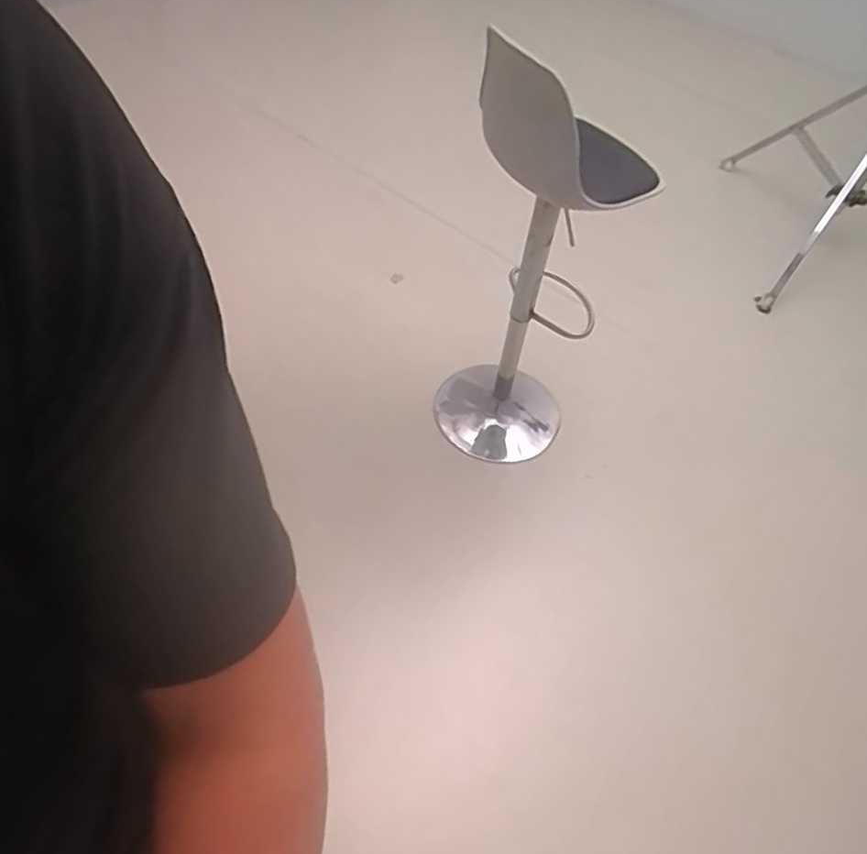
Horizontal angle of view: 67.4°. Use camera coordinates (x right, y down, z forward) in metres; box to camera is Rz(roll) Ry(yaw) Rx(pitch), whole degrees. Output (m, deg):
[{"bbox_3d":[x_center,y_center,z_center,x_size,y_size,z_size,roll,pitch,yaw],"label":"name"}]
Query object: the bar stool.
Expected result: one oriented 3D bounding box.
[{"bbox_3d":[0.248,-0.353,1.609,0.375,1.082,0.420,17,51,8],"label":"bar stool"}]

